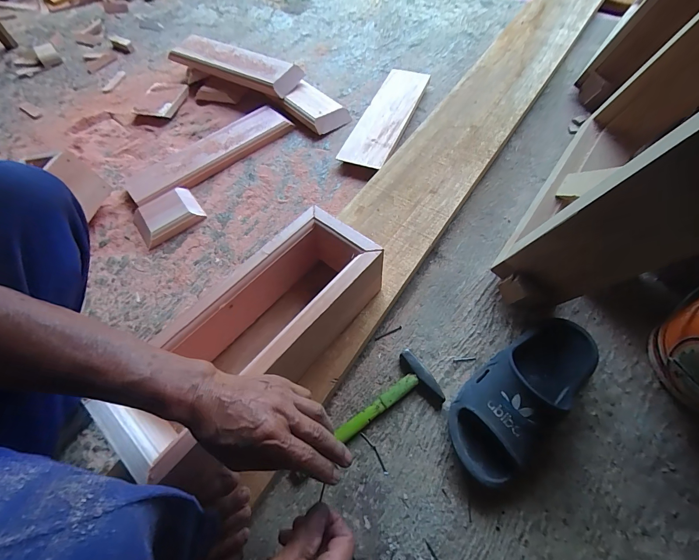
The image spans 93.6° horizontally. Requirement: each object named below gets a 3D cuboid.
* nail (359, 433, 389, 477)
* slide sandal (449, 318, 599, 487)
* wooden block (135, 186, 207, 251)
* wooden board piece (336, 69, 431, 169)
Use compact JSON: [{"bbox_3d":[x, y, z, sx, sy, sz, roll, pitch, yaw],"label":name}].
[{"bbox_3d":[0.037,0.248,0.471,0.009,0.004,0.063,-30,62,-14],"label":"nail"},{"bbox_3d":[0.252,0.152,0.468,0.279,0.072,0.113,-36,64,-16],"label":"slide sandal"},{"bbox_3d":[-0.394,-0.140,0.707,0.134,0.033,0.105,-33,63,-15],"label":"wooden block"},{"bbox_3d":[0.093,-0.416,0.820,0.117,0.019,0.379,19,62,14],"label":"wooden board piece"}]

